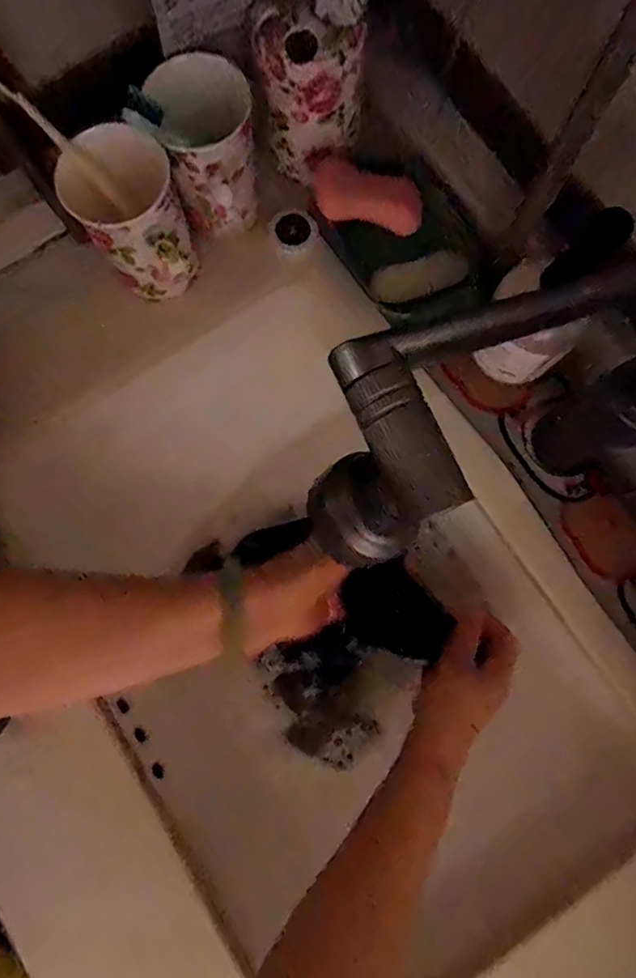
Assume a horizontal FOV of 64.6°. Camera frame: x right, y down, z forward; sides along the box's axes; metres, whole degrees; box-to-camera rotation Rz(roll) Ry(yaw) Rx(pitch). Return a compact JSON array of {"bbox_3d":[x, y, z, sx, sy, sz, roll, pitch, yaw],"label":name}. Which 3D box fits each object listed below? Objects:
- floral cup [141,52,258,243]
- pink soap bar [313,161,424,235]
[{"bbox_3d":[-0.081,-0.255,0.383,0.071,0.099,0.077,-19,79,-2],"label":"floral cup"},{"bbox_3d":[0.042,-0.233,0.406,0.085,0.014,0.042,7,97,-10],"label":"pink soap bar"}]

